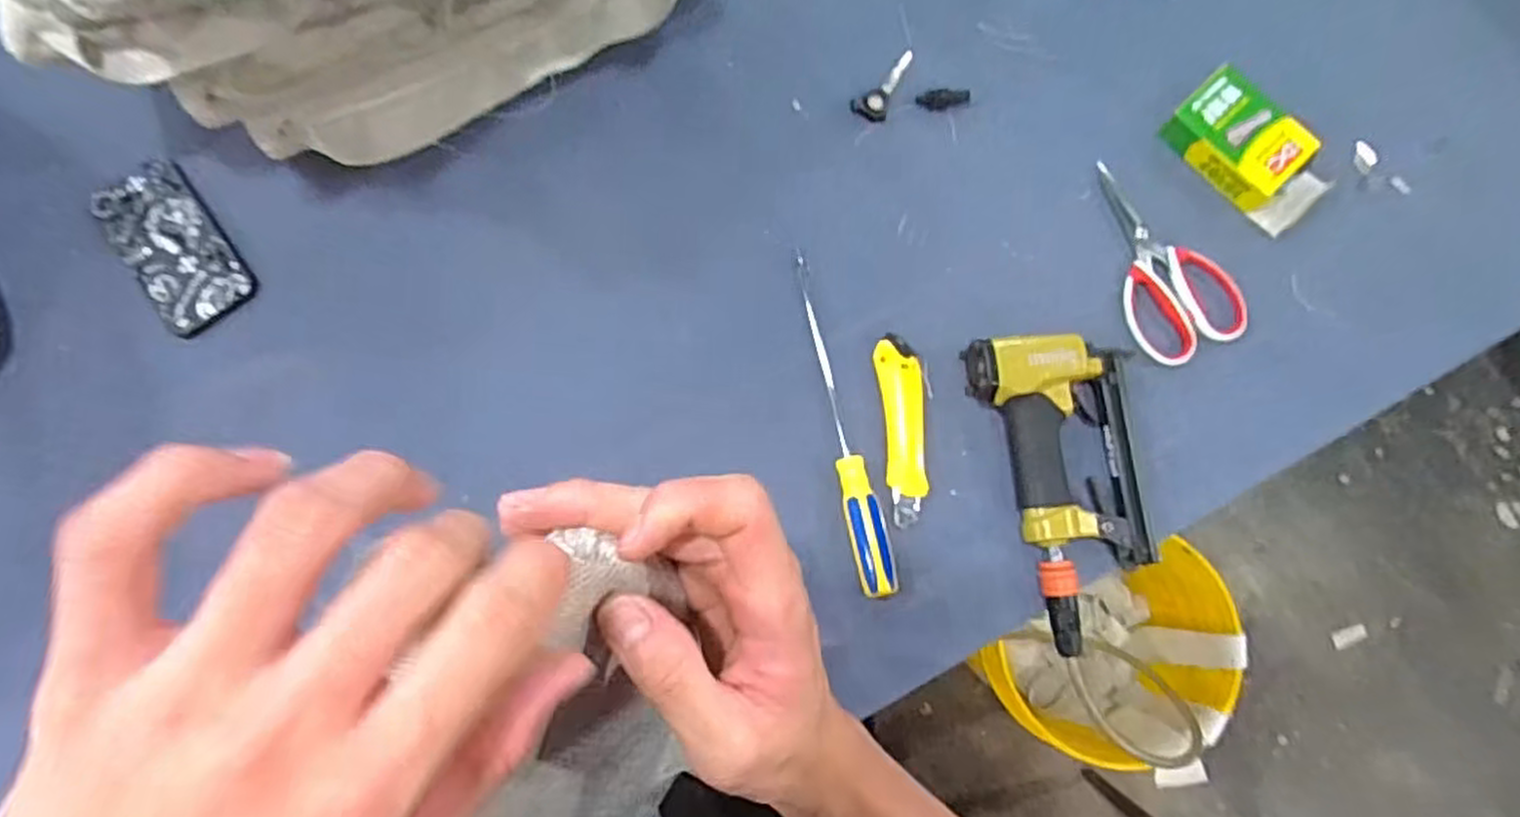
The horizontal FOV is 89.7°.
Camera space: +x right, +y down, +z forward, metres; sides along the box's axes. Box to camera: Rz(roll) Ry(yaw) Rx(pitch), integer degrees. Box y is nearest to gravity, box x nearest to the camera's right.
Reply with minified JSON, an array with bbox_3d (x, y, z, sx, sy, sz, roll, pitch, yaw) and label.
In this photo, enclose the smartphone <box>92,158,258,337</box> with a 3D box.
[{"bbox_3d":[-0.503,-0.140,0.654,0.079,0.010,0.160,-40,82,-7],"label":"smartphone"}]

